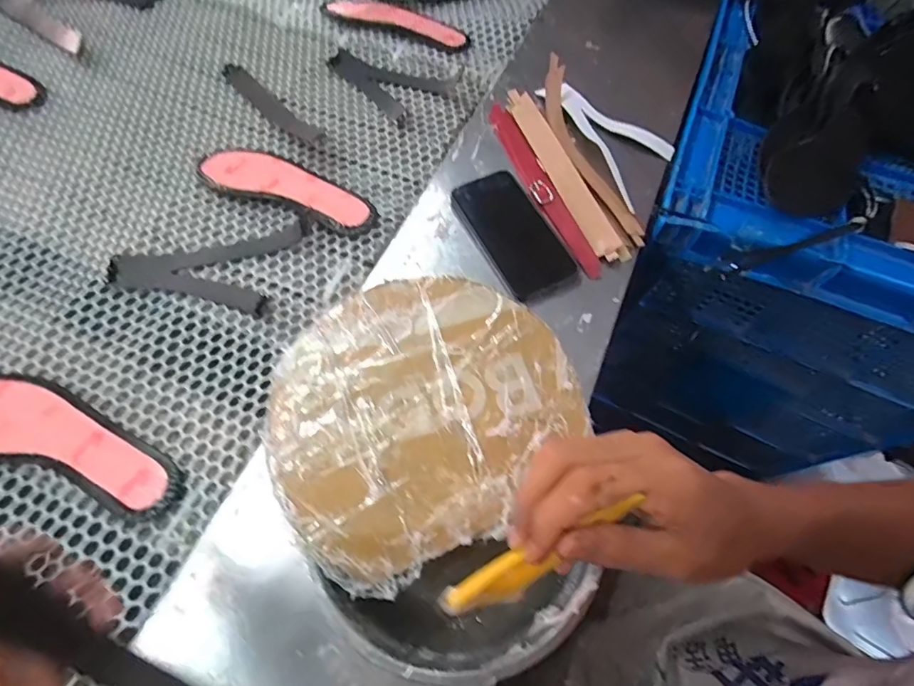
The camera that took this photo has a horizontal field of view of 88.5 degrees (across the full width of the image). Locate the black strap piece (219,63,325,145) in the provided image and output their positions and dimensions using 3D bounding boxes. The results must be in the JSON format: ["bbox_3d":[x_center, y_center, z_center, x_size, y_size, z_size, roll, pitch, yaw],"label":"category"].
[{"bbox_3d":[-0.254,-0.325,0.631,0.203,0.004,0.032,43,69,15],"label":"black strap piece"}]

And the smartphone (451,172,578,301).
[{"bbox_3d":[0.059,-0.119,0.495,0.079,0.008,0.149,-26,68,-16],"label":"smartphone"}]

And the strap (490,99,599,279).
[{"bbox_3d":[0.092,-0.181,0.531,0.027,0.012,0.263,-17,66,-12],"label":"strap"}]

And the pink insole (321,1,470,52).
[{"bbox_3d":[-0.090,-0.483,0.697,0.237,0.023,0.059,25,64,9],"label":"pink insole"}]

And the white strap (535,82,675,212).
[{"bbox_3d":[0.189,-0.252,0.562,0.099,0.018,0.212,-21,66,-14],"label":"white strap"}]

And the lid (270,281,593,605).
[{"bbox_3d":[-0.027,0.041,0.345,0.220,0.009,0.196,-29,70,-16],"label":"lid"}]

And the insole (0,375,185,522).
[{"bbox_3d":[-0.348,0.091,0.415,0.226,0.018,0.074,24,66,8],"label":"insole"}]

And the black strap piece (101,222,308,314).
[{"bbox_3d":[-0.274,-0.100,0.516,0.178,0.007,0.119,12,64,2],"label":"black strap piece"}]

